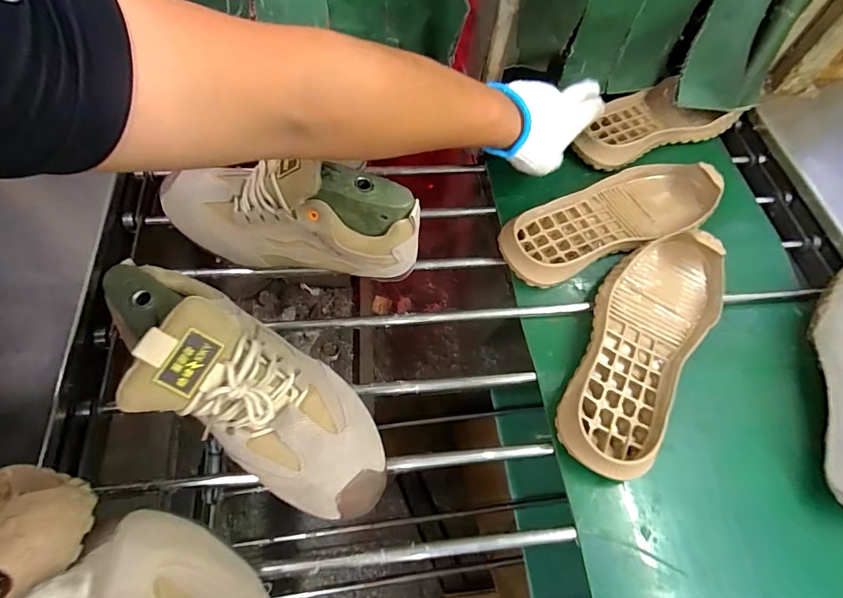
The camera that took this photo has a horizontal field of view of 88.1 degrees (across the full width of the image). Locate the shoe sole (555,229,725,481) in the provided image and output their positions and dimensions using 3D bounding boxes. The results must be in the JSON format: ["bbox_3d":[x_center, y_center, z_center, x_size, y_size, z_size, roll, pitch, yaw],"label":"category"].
[{"bbox_3d":[0.219,0.042,0.441,0.106,0.054,0.275,35,67,14],"label":"shoe sole"}]

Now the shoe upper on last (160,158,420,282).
[{"bbox_3d":[-0.135,-0.090,0.428,0.263,0.111,0.089,13,63,4],"label":"shoe upper on last"}]

